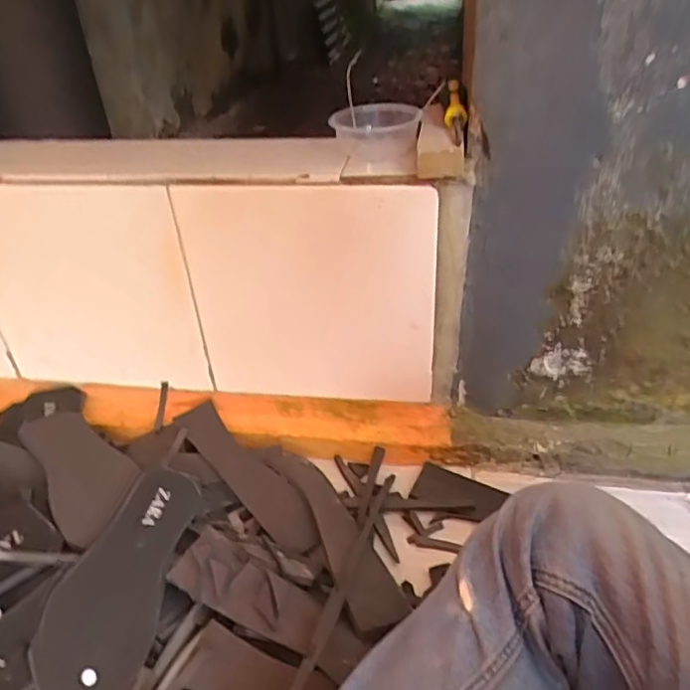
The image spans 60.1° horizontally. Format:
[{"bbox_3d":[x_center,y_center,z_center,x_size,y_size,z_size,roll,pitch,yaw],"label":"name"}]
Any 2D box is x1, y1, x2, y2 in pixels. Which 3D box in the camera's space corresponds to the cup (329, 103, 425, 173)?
[{"bbox_3d":[0.036,-0.236,0.687,0.096,0.065,0.096,-2,35,4],"label":"cup"}]

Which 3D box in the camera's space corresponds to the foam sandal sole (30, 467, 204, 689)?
[{"bbox_3d":[-0.224,0.228,0.604,0.098,0.015,0.249,25,40,-14],"label":"foam sandal sole"}]

